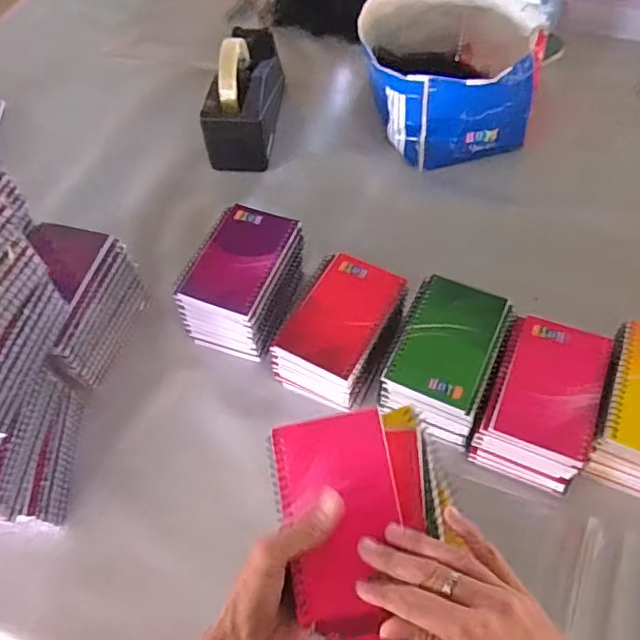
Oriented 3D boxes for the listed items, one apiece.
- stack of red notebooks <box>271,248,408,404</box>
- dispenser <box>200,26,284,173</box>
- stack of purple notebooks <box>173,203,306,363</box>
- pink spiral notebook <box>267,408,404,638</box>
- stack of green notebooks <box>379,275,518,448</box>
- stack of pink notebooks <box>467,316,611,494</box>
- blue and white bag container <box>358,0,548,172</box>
[{"bbox_3d":[0.025,0.015,0.614,0.105,0.079,0.138,22,62,17],"label":"stack of red notebooks"},{"bbox_3d":[-0.103,-0.315,0.789,0.078,0.121,0.194,4,58,6],"label":"dispenser"},{"bbox_3d":[-0.083,-0.047,0.644,0.102,0.066,0.140,17,60,14],"label":"stack of purple notebooks"},{"bbox_3d":[0.014,0.137,0.402,0.082,0.011,0.140,-13,71,5],"label":"pink spiral notebook"},{"bbox_3d":[0.126,0.041,0.585,0.096,0.072,0.139,20,61,15],"label":"stack of green notebooks"},{"bbox_3d":[0.213,0.080,0.568,0.092,0.079,0.138,20,61,15],"label":"stack of pink notebooks"},{"bbox_3d":[0.173,-0.343,0.789,0.227,0.127,0.217,-7,58,-1],"label":"blue and white bag container"}]

